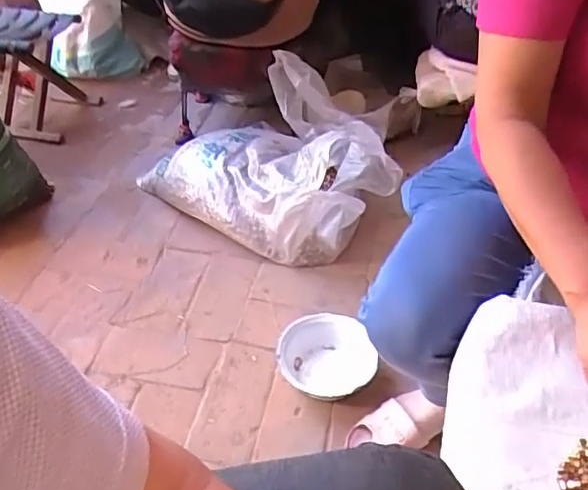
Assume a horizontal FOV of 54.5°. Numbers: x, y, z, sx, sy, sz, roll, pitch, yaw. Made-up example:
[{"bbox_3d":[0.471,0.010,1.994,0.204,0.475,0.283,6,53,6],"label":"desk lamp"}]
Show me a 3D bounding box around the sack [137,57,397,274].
[{"bbox_3d":[-0.062,-0.192,1.280,0.361,0.268,0.482,-34,53,-30],"label":"sack"}]

